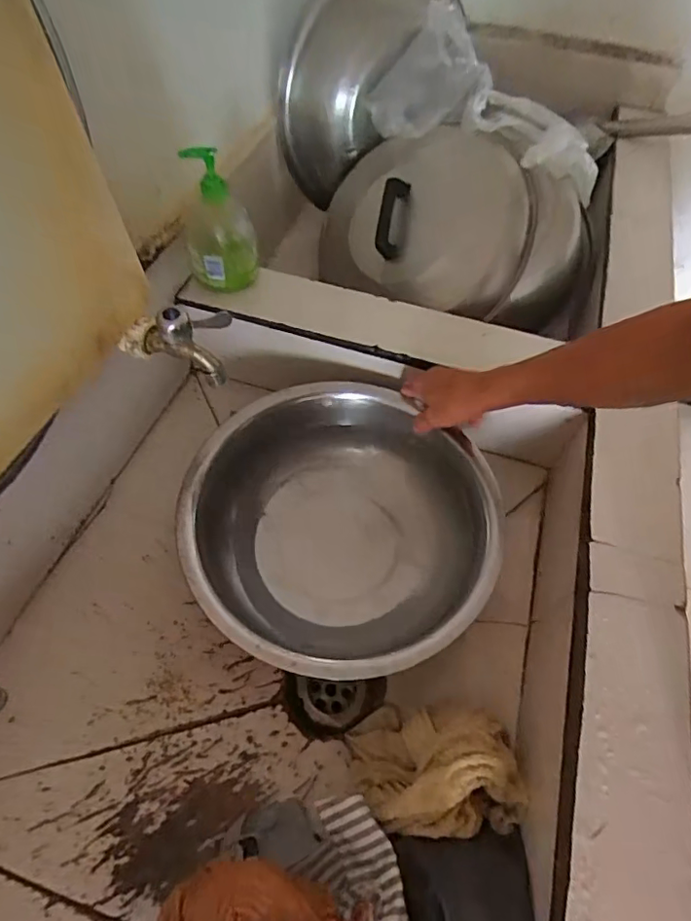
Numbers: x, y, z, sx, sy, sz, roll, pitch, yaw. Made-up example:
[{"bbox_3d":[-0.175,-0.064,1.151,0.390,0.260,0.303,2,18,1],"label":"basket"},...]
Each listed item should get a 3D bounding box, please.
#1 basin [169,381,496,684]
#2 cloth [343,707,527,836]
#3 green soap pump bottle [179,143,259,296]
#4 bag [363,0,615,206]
[{"bbox_3d":[-0.008,0.076,0.625,0.334,0.108,0.330,1,55,-1],"label":"basin"},{"bbox_3d":[0.081,0.273,0.490,0.155,0.089,0.106,2,55,0],"label":"cloth"},{"bbox_3d":[-0.155,-0.296,0.666,0.085,0.159,0.082,-12,56,-10],"label":"green soap pump bottle"},{"bbox_3d":[0.195,-0.445,0.703,0.351,0.135,0.169,25,56,-2],"label":"bag"}]

